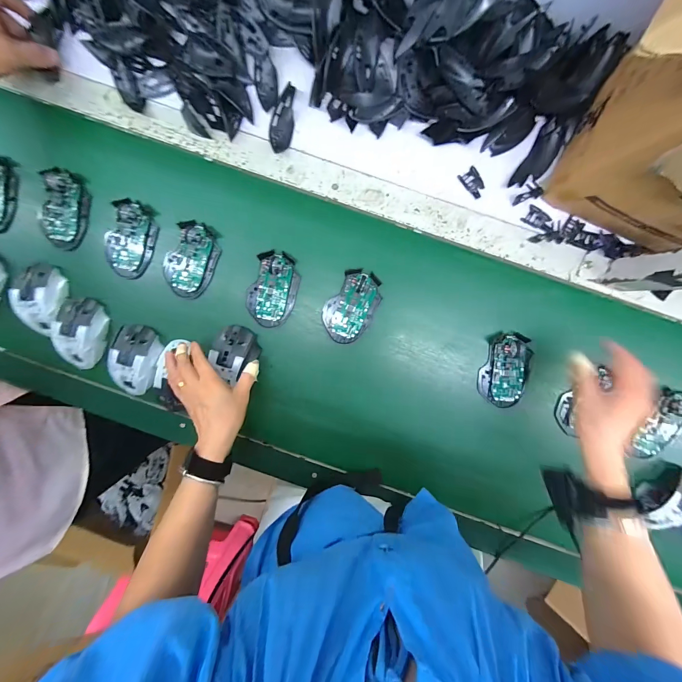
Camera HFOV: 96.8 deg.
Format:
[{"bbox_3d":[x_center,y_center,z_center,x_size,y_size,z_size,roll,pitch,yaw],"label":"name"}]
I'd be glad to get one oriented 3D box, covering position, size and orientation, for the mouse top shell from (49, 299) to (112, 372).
[{"bbox_3d":[-0.419,-0.011,0.494,0.067,0.048,0.113,3,98,3],"label":"mouse top shell"}]

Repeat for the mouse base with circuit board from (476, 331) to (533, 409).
[{"bbox_3d":[0.255,0.047,0.463,0.071,0.025,0.114,8,98,2],"label":"mouse base with circuit board"}]

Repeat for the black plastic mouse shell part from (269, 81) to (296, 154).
[{"bbox_3d":[-0.085,-0.324,0.443,0.034,0.006,0.088,10,99,2],"label":"black plastic mouse shell part"}]

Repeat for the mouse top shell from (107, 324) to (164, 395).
[{"bbox_3d":[-0.334,0.033,0.486,0.068,0.034,0.115,22,99,0],"label":"mouse top shell"}]

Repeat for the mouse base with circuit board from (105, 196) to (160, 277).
[{"bbox_3d":[-0.327,-0.156,0.471,0.058,0.027,0.115,21,99,0],"label":"mouse base with circuit board"}]

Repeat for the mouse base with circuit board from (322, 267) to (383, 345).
[{"bbox_3d":[0.019,-0.053,0.473,0.072,0.023,0.110,34,99,-2],"label":"mouse base with circuit board"}]

